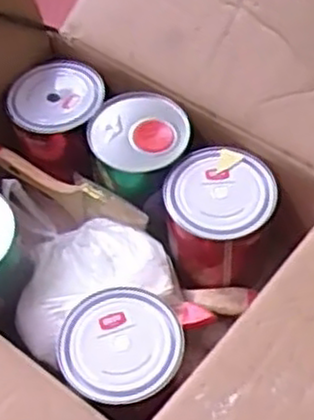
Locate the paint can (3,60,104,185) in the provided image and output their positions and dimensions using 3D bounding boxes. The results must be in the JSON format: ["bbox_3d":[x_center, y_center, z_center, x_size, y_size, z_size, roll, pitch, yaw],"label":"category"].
[{"bbox_3d":[-0.105,-0.095,0.832,0.101,0.086,0.109,18,58,17],"label":"paint can"}]

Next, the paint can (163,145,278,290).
[{"bbox_3d":[0.063,0.013,0.754,0.105,0.104,0.107,6,56,9],"label":"paint can"}]

